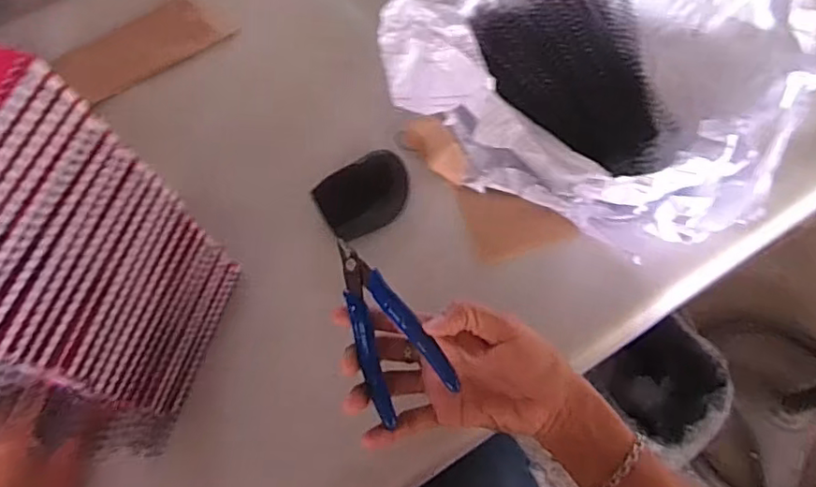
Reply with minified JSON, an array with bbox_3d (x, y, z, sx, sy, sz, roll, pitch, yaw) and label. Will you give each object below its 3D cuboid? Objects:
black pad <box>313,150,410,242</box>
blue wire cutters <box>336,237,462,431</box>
[{"bbox_3d":[-0.038,-0.044,0.540,0.082,0.022,0.062,-26,66,-9],"label":"black pad"},{"bbox_3d":[-0.022,0.052,0.398,0.053,0.012,0.114,-37,70,16],"label":"blue wire cutters"}]

